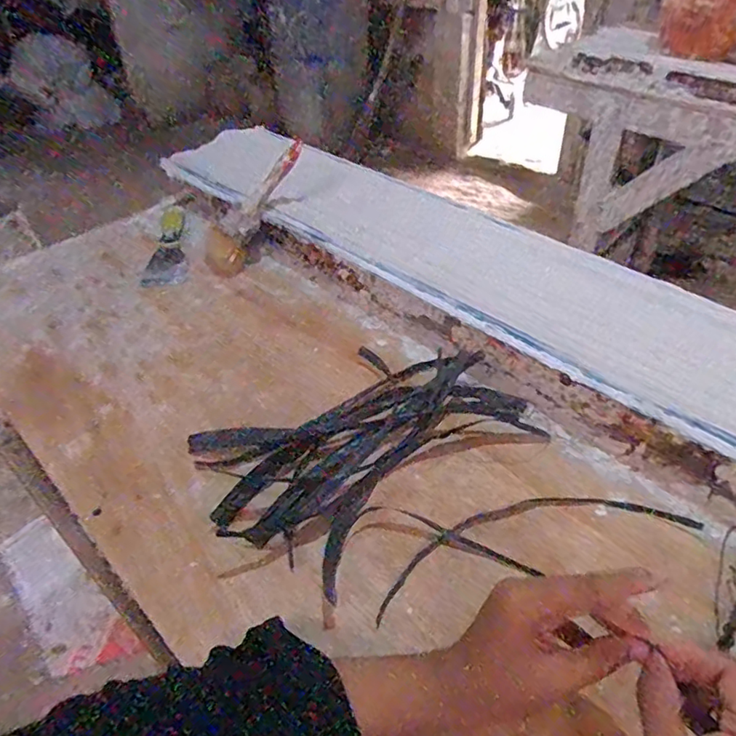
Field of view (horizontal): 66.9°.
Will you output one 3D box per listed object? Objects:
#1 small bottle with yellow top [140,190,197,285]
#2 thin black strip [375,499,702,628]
[{"bbox_3d":[-0.286,-0.192,0.809,0.055,0.031,0.216,-6,42,-5],"label":"small bottle with yellow top"},{"bbox_3d":[0.130,0.138,0.453,0.272,0.004,0.064,-12,43,-11],"label":"thin black strip"}]

